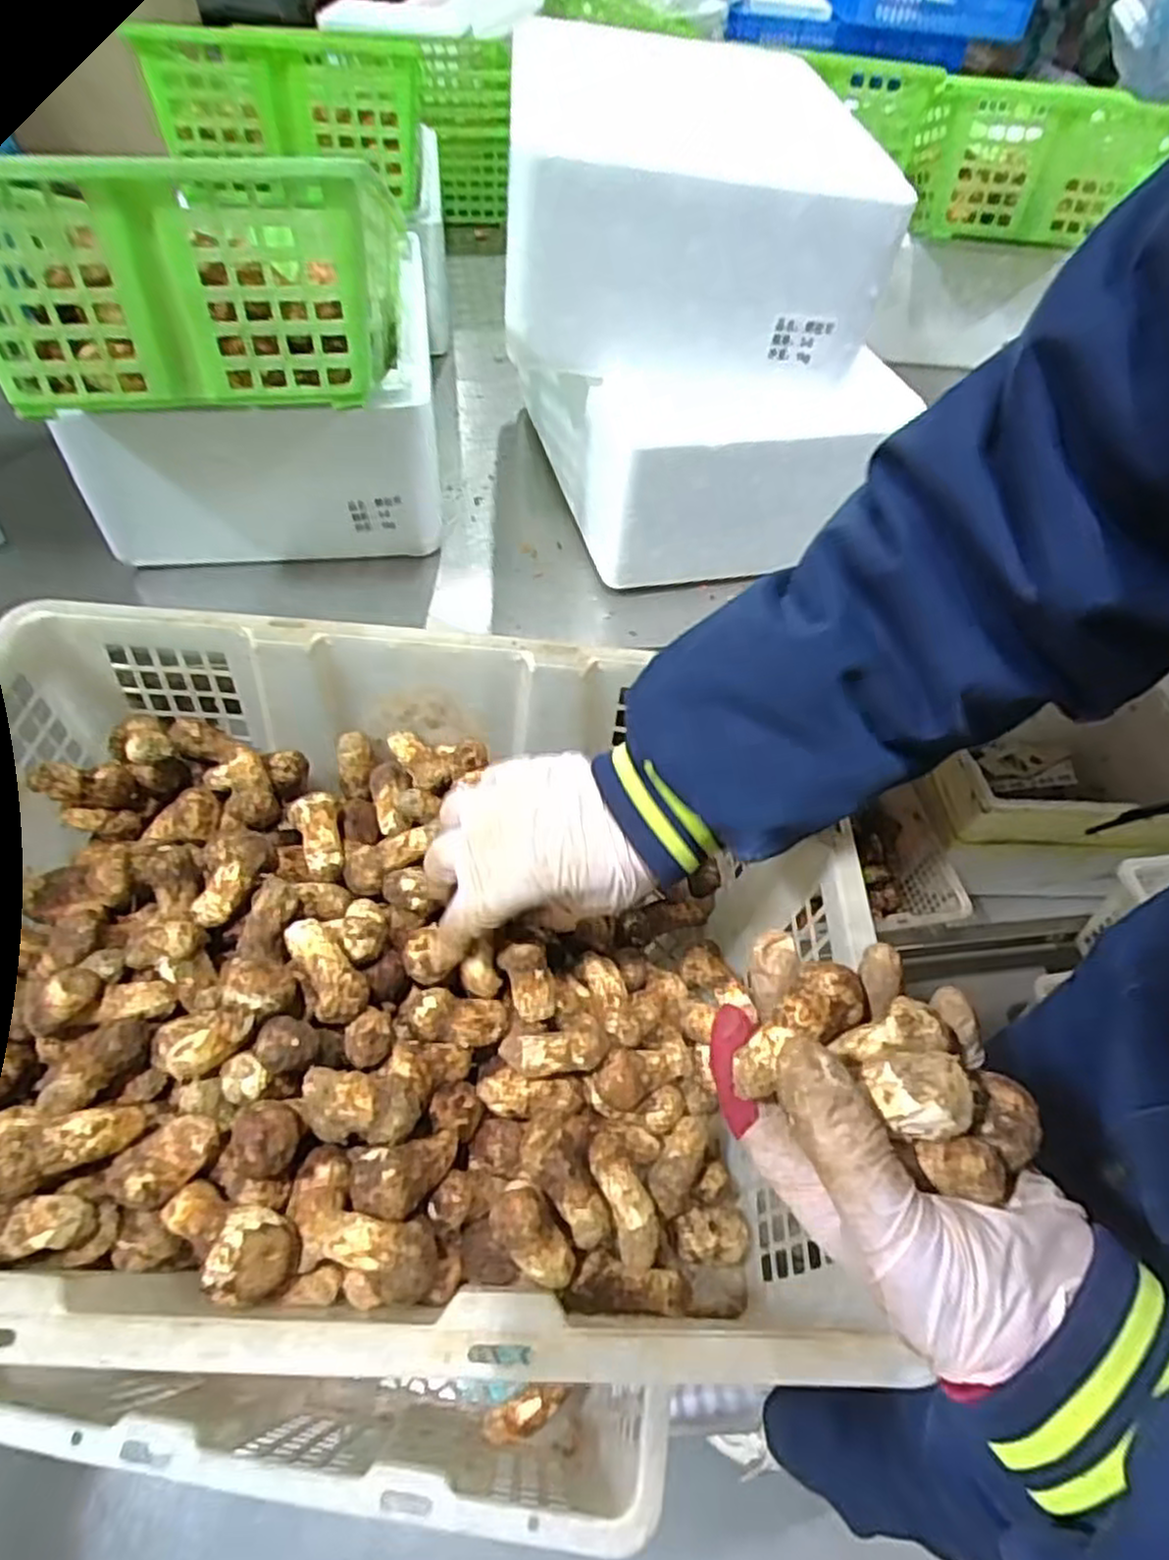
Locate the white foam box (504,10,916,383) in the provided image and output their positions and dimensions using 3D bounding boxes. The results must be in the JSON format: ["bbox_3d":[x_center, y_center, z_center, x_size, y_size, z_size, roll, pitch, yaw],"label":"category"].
[{"bbox_3d":[0.051,-0.406,0.537,0.223,0.117,0.311,-2,51,-8],"label":"white foam box"}]

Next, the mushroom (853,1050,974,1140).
[{"bbox_3d":[0.106,0.099,0.247,0.027,0.017,0.029,-14,54,-17],"label":"mushroom"}]

